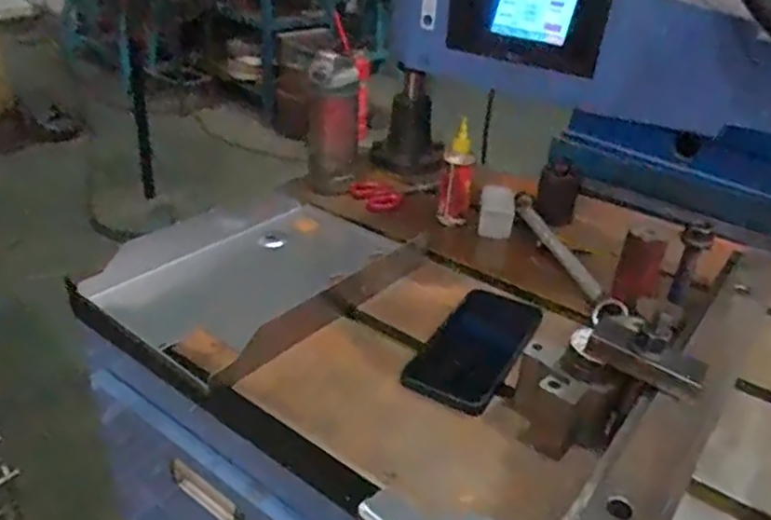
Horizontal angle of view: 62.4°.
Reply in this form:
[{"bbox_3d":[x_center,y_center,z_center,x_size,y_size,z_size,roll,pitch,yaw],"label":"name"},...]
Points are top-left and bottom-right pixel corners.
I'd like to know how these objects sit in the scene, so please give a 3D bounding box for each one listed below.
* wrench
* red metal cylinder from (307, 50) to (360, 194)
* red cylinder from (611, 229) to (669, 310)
[{"bbox_3d":[0.202,-0.013,0.743,0.036,0.026,0.287,-2,30,-10],"label":"wrench"},{"bbox_3d":[-0.072,-0.189,0.880,0.069,0.180,0.074,3,30,-3],"label":"red metal cylinder"},{"bbox_3d":[0.252,0.009,0.633,0.040,0.074,0.031,15,32,19],"label":"red cylinder"}]

